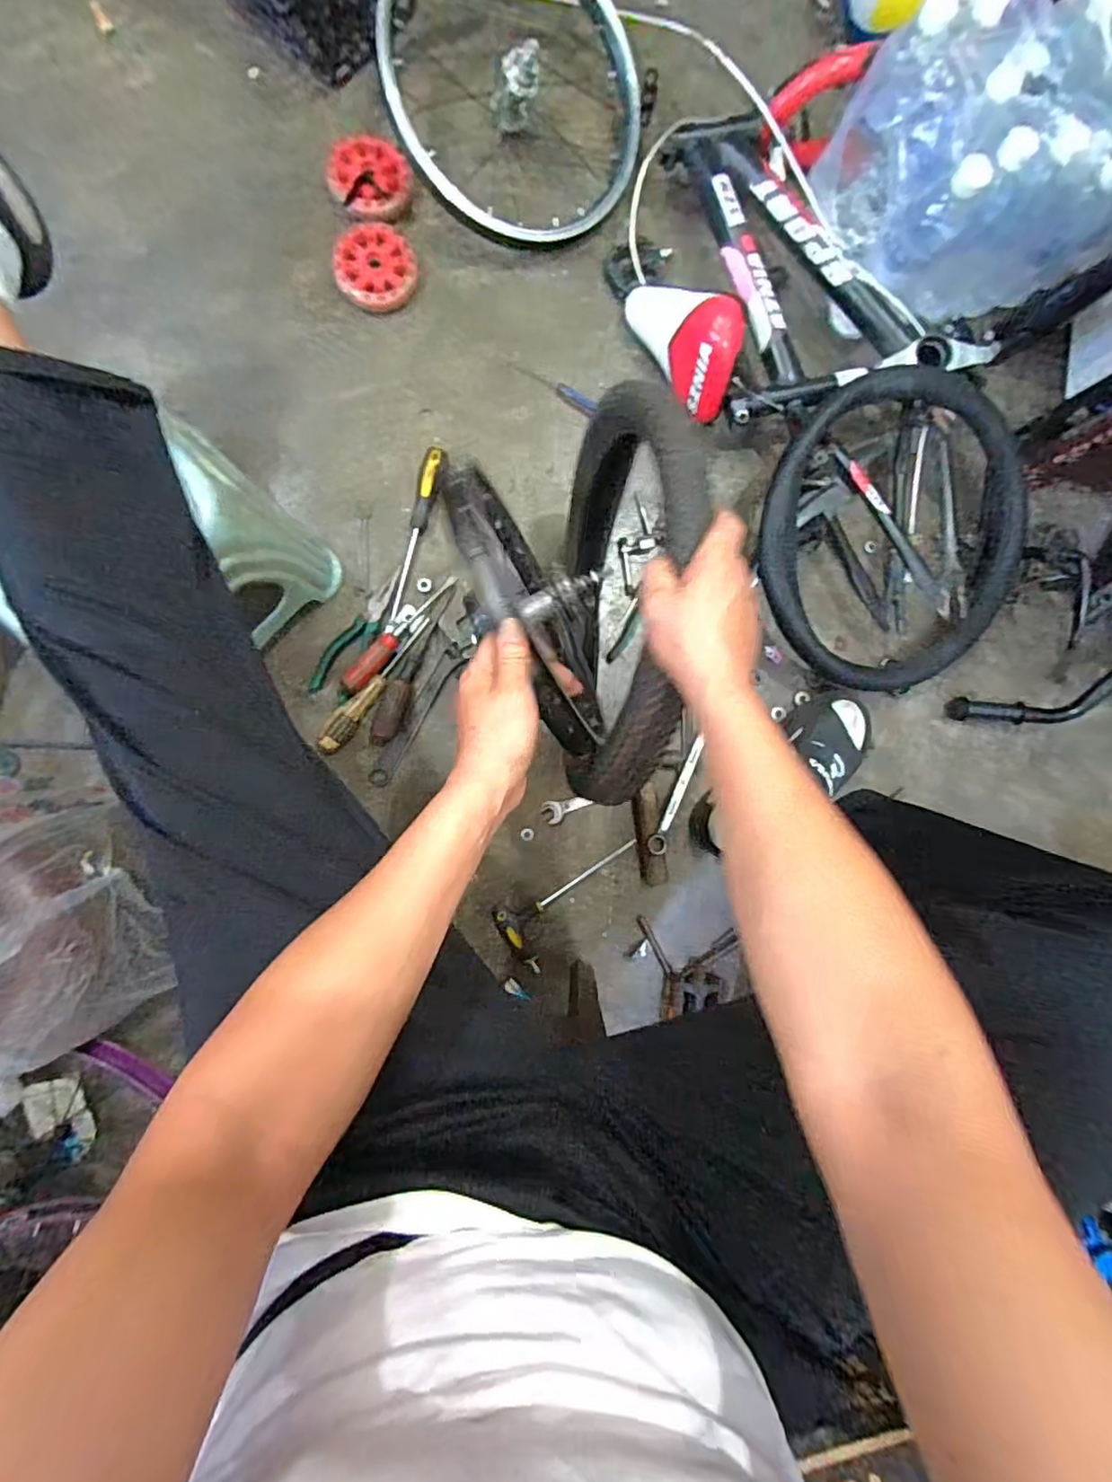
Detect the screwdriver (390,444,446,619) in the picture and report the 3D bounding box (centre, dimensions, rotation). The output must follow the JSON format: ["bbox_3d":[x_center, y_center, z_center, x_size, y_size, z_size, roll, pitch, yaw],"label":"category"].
[{"bbox_3d":[-0.175,-0.258,0.753,0.029,0.035,0.211,15,89,-6],"label":"screwdriver"}]

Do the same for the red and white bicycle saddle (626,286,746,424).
[{"bbox_3d":[0.157,-0.500,0.733,0.047,0.129,0.186,-20,76,-20],"label":"red and white bicycle saddle"}]

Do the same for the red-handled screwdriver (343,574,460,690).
[{"bbox_3d":[-0.192,-0.135,0.740,0.026,0.026,0.190,43,86,-5],"label":"red-handled screwdriver"}]

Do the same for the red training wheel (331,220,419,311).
[{"bbox_3d":[-0.222,-0.586,0.742,0.097,0.018,0.102,0,91,-6],"label":"red training wheel"}]

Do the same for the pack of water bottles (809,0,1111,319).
[{"bbox_3d":[0.528,-0.681,0.714,0.349,0.188,0.220,-11,92,-6],"label":"pack of water bottles"}]

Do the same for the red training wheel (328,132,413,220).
[{"bbox_3d":[-0.230,-0.699,0.742,0.097,0.026,0.107,-4,91,-6],"label":"red training wheel"}]

